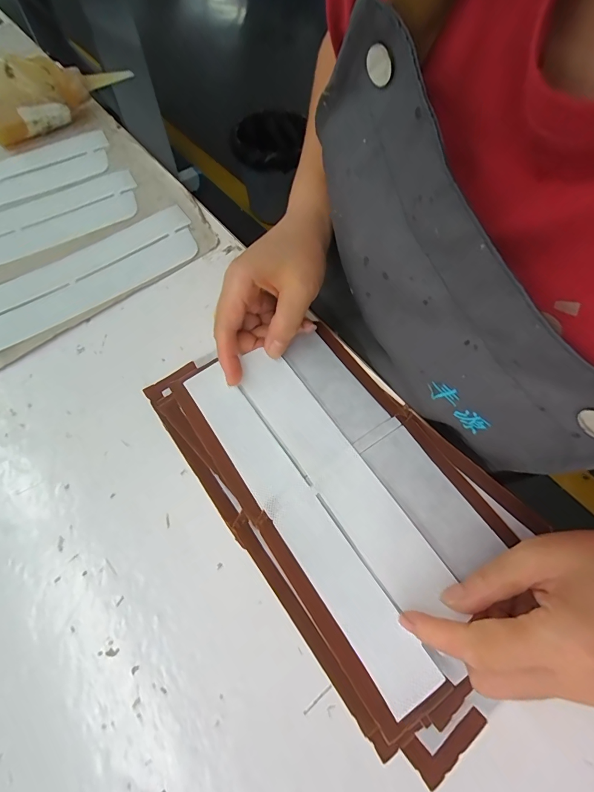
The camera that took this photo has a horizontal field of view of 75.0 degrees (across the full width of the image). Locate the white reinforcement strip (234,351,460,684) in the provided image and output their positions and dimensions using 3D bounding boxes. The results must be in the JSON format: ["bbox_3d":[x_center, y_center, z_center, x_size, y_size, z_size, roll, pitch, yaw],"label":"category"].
[{"bbox_3d":[0.030,0.054,0.242,0.037,0.010,0.215,-33,68,-13],"label":"white reinforcement strip"}]

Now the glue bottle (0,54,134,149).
[{"bbox_3d":[-0.258,-0.318,0.410,0.156,0.071,0.040,-35,67,-16],"label":"glue bottle"}]

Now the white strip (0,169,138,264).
[{"bbox_3d":[-0.257,-0.155,0.355,0.219,0.008,0.070,-25,65,-12],"label":"white strip"}]

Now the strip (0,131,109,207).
[{"bbox_3d":[-0.296,-0.211,0.385,0.217,0.004,0.067,-26,70,-11],"label":"strip"}]

